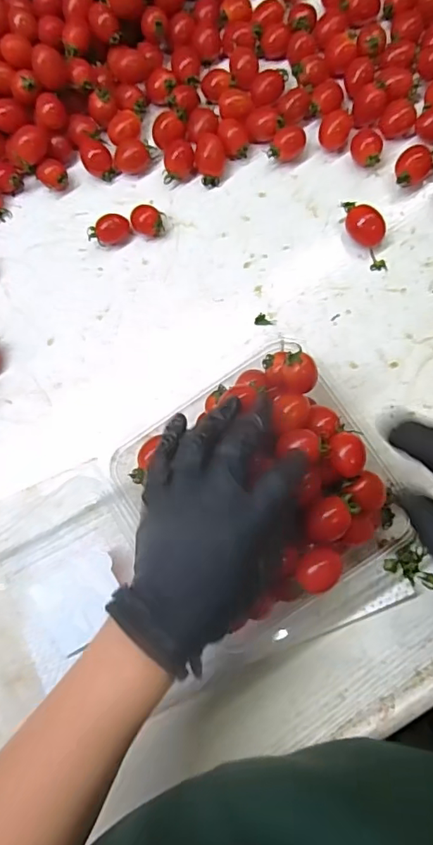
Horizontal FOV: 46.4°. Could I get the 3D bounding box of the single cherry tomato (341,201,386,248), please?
[{"bbox_3d":[0.122,-0.166,0.421,0.027,0.020,0.040,-26,81,2],"label":"single cherry tomato"}]

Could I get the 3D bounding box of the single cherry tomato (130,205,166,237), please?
[{"bbox_3d":[-0.059,-0.174,0.439,0.027,0.020,0.023,20,85,8],"label":"single cherry tomato"}]

